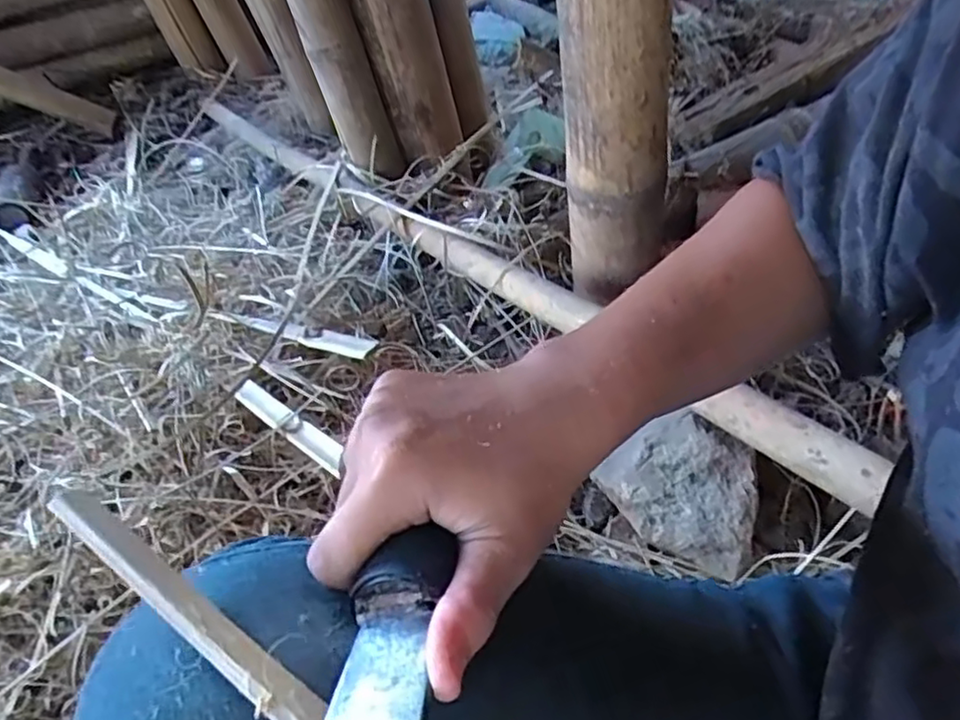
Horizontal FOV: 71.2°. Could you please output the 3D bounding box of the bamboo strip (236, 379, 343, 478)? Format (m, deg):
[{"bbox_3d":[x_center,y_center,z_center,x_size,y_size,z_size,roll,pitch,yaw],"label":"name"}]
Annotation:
[{"bbox_3d":[-0.174,0.060,0.620,0.147,0.019,0.023,28,53,31],"label":"bamboo strip"}]

